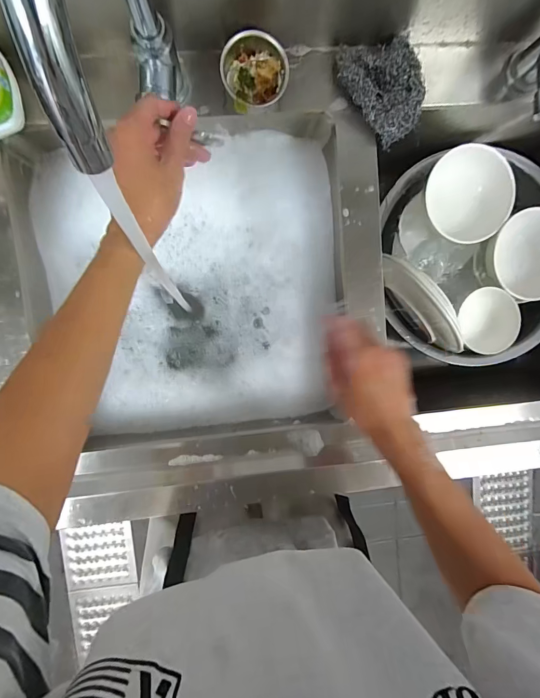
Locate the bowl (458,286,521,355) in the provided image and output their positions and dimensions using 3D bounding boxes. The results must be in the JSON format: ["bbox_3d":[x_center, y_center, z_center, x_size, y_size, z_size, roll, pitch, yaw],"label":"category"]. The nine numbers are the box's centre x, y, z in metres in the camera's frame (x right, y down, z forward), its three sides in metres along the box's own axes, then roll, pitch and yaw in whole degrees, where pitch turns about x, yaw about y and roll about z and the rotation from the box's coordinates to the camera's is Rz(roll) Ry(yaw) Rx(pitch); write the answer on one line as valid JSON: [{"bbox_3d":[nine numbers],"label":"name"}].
[{"bbox_3d":[0.383,-0.051,0.637,0.090,0.048,0.109,7,105,35],"label":"bowl"}]

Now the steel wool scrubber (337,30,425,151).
[{"bbox_3d":[0.137,-0.314,0.431,0.082,0.031,0.116,-38,98,0],"label":"steel wool scrubber"}]

